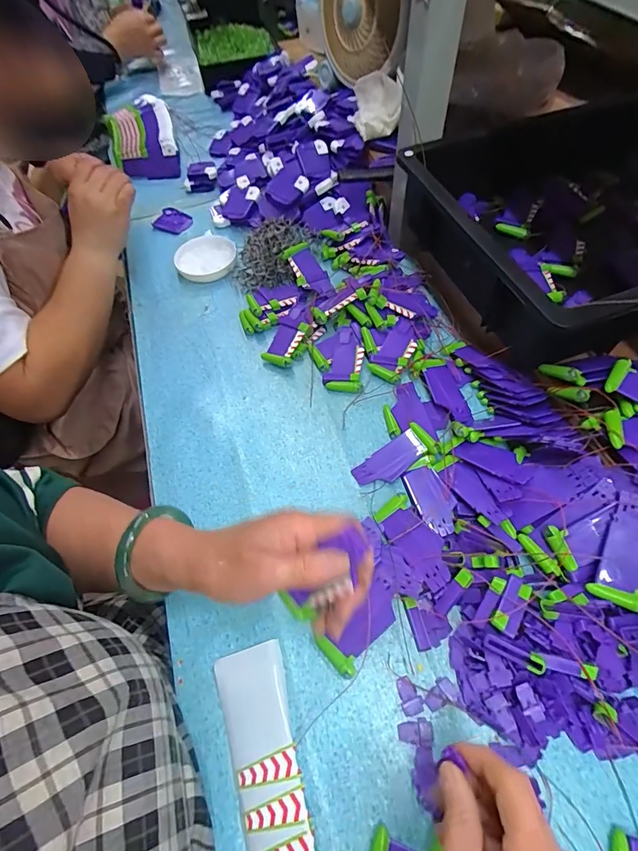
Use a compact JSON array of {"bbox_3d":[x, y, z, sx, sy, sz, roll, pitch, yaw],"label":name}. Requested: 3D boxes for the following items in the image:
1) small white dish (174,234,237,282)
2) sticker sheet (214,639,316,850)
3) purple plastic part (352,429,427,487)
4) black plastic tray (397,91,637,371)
[{"bbox_3d":[-0.172,-0.252,0.634,0.090,0.028,0.085,-2,58,3],"label":"small white dish"},{"bbox_3d":[-0.037,0.270,0.306,0.052,0.018,0.191,-16,58,-6],"label":"sticker sheet"},{"bbox_3d":[0.075,0.038,0.441,0.079,0.004,0.037,-32,60,-1],"label":"purple plastic part"},{"bbox_3d":[0.339,-0.241,0.471,0.426,0.090,0.302,-18,58,-7],"label":"black plastic tray"}]

